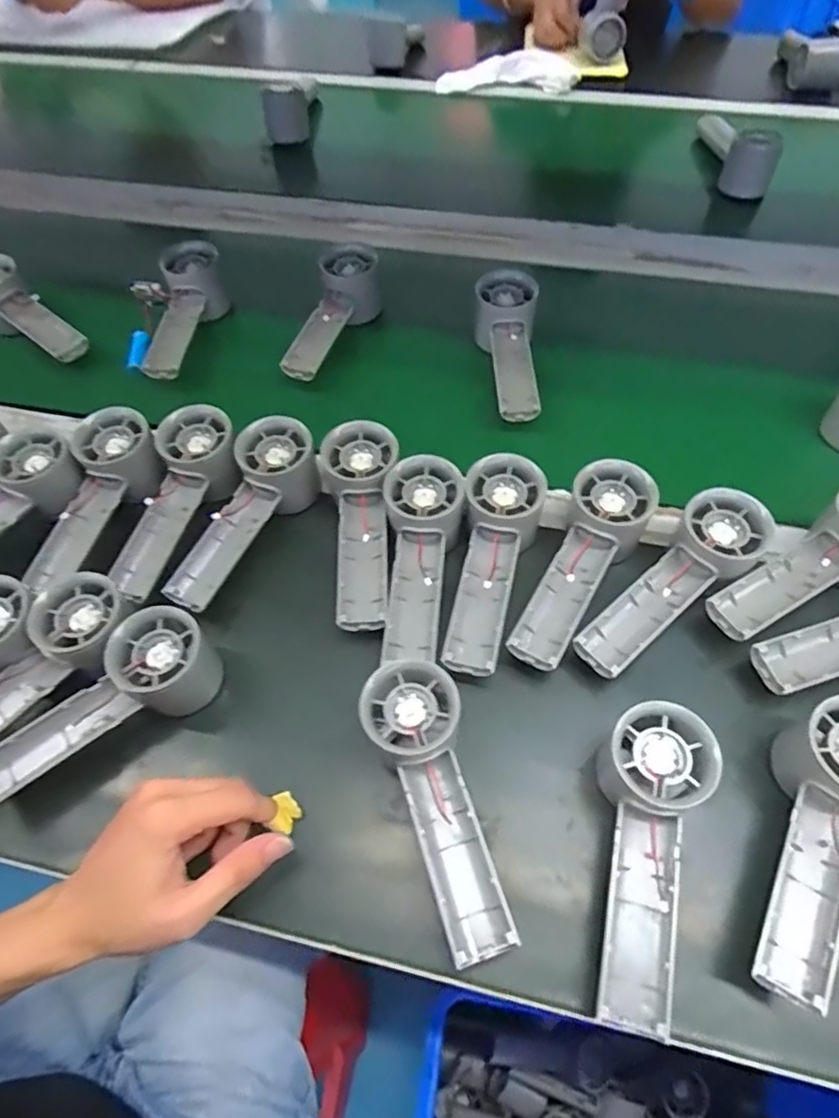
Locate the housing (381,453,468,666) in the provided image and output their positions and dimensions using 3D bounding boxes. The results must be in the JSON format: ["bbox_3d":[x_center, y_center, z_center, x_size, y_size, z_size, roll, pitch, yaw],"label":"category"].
[{"bbox_3d":[-0.001,0.002,0.446,0.056,0.040,0.157,5,73,5],"label":"housing"}]

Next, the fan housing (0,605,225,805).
[{"bbox_3d":[-0.209,0.094,0.400,0.157,0.052,0.057,-28,62,-14],"label":"fan housing"}]

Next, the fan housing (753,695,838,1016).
[{"bbox_3d":[0.213,0.147,0.333,0.062,0.038,0.154,31,65,18],"label":"fan housing"}]

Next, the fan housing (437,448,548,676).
[{"bbox_3d":[0.051,0.000,0.430,0.053,0.041,0.154,12,60,8],"label":"fan housing"}]

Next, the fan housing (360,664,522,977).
[{"bbox_3d":[0.014,0.141,0.361,0.053,0.058,0.157,-19,60,-9],"label":"fan housing"}]

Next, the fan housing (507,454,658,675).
[{"bbox_3d":[0.113,0.001,0.427,0.054,0.038,0.155,25,63,16],"label":"fan housing"}]

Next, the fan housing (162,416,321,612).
[{"bbox_3d":[-0.135,-0.033,0.478,0.055,0.050,0.156,28,77,17],"label":"fan housing"}]

